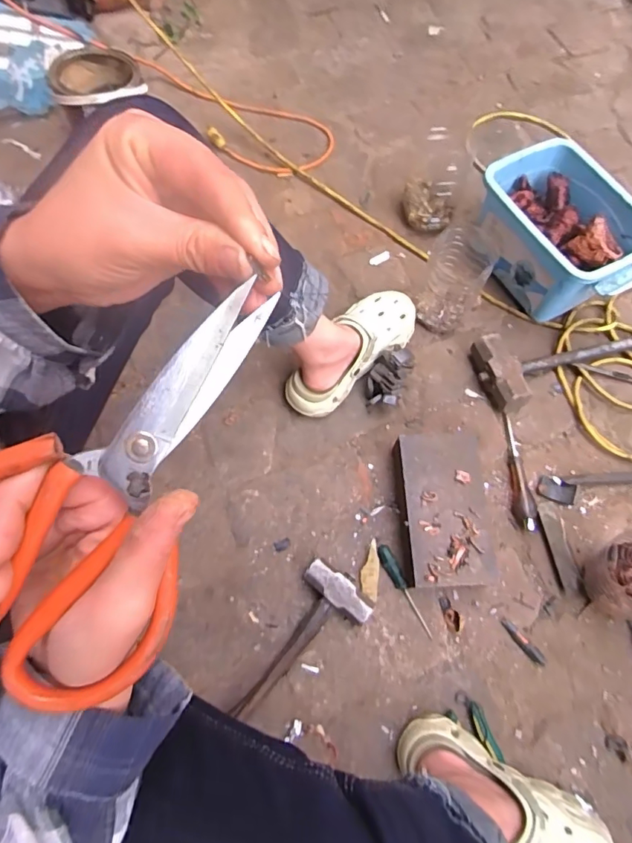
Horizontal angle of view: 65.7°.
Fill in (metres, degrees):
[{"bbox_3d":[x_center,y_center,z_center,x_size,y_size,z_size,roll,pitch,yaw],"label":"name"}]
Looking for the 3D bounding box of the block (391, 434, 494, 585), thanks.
[{"bbox_3d":[0.191,0.129,0.730,0.120,0.055,0.224,-2,68,-2],"label":"block"}]

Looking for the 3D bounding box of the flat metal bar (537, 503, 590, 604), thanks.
[{"bbox_3d":[0.367,0.196,0.732,0.030,0.010,0.144,-12,68,-6],"label":"flat metal bar"}]

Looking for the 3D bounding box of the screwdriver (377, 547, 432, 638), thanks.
[{"bbox_3d":[0.130,0.246,0.712,0.022,0.024,0.139,-26,70,-11],"label":"screwdriver"}]

